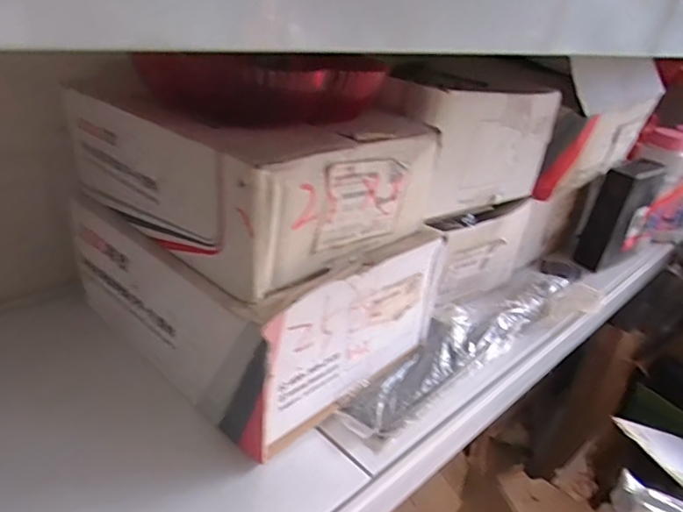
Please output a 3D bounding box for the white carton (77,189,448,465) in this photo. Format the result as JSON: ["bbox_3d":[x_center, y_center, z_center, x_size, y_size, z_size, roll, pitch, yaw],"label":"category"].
[{"bbox_3d":[-0.075,0.013,0.481,0.241,0.149,0.240,28,34,33],"label":"white carton"}]

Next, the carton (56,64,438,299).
[{"bbox_3d":[-0.078,-0.080,0.436,0.234,0.096,0.212,28,34,33],"label":"carton"}]

